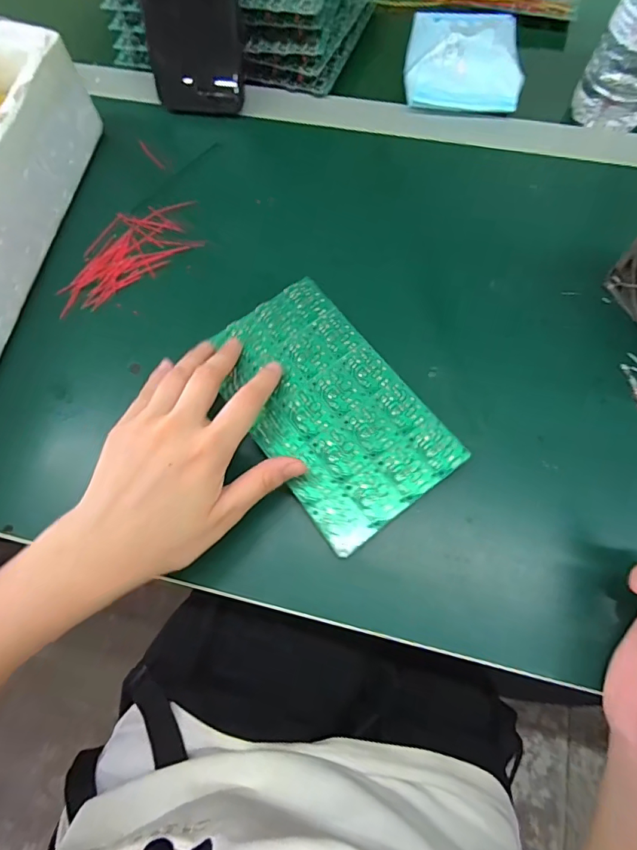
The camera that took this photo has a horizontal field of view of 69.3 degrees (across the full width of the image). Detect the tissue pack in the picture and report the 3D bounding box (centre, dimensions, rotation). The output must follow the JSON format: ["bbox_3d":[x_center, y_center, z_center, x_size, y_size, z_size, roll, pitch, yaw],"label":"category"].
[{"bbox_3d":[0.130,-0.324,0.412,0.101,0.046,0.087,9,70,6],"label":"tissue pack"}]

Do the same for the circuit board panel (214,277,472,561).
[{"bbox_3d":[0.004,-0.016,0.305,0.102,0.004,0.171,-36,72,-10],"label":"circuit board panel"}]

